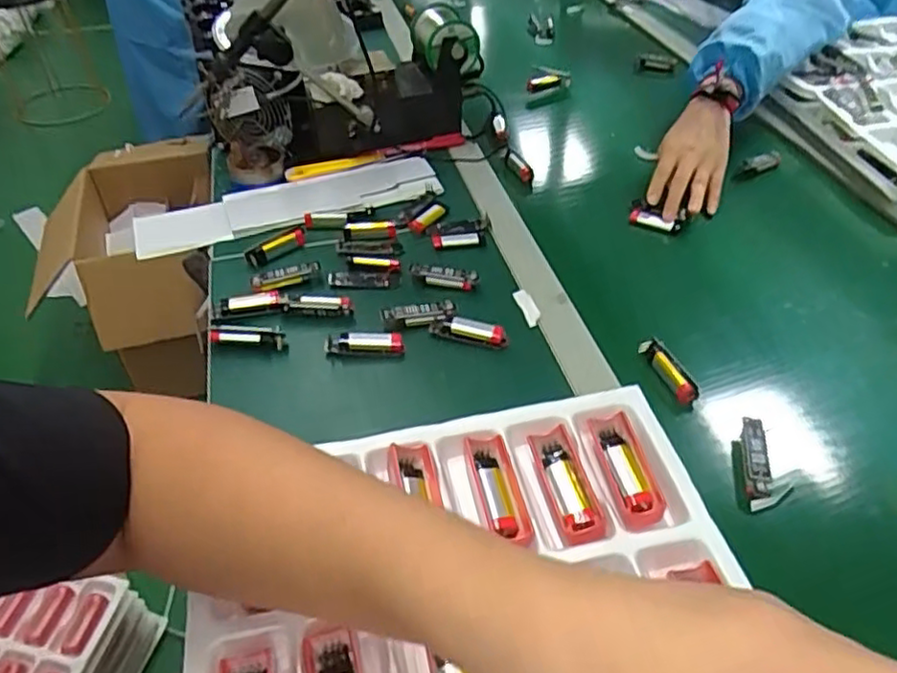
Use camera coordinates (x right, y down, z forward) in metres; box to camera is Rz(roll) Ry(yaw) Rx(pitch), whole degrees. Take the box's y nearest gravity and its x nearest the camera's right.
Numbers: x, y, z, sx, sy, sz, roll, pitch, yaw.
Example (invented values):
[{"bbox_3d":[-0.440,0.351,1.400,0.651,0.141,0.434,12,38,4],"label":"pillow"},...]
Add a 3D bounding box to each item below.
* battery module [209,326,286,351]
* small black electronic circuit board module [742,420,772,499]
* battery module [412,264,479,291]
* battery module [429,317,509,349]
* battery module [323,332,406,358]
[{"bbox_3d":[-0.179,-0.001,0.593,0.066,0.012,0.015,4,43,5],"label":"battery module"},{"bbox_3d":[0.229,0.091,0.498,0.019,0.014,0.062,8,44,9],"label":"small black electronic circuit board module"},{"bbox_3d":[-0.004,-0.058,0.655,0.065,0.019,0.018,8,44,10],"label":"battery module"},{"bbox_3d":[0.019,-0.003,0.600,0.068,0.023,0.017,10,44,11],"label":"battery module"},{"bbox_3d":[-0.074,0.006,0.590,0.069,0.014,0.019,-2,43,-1],"label":"battery module"}]

